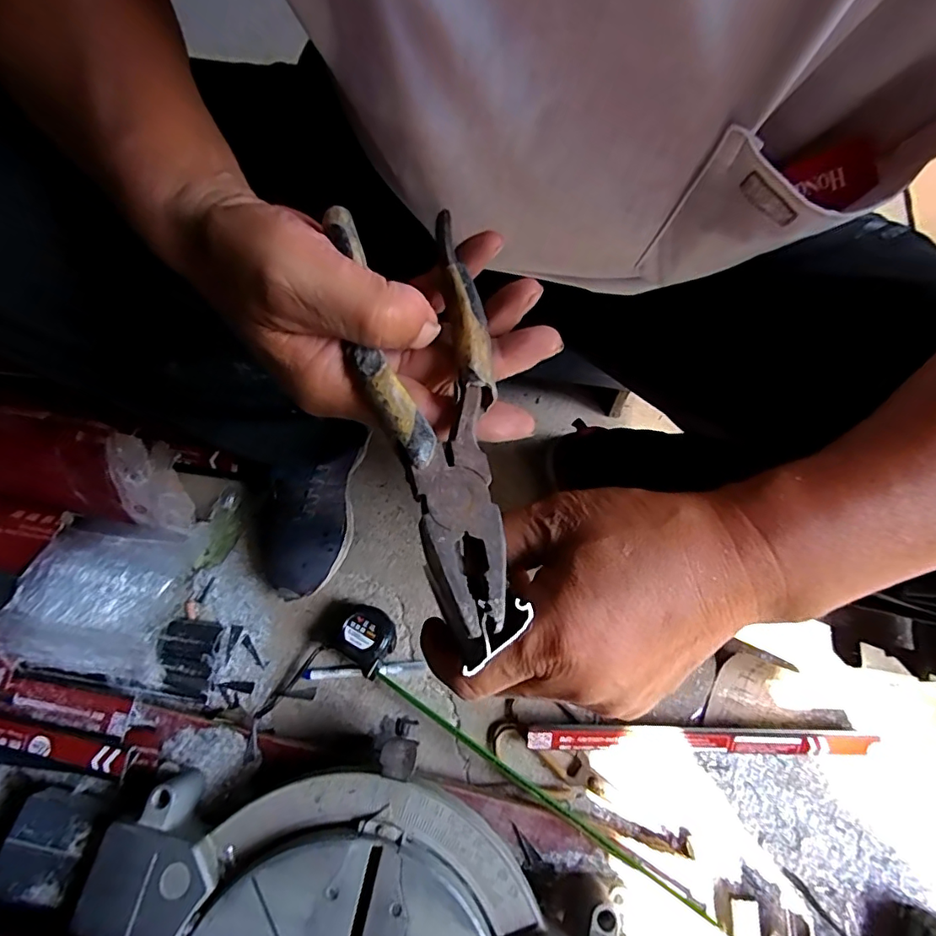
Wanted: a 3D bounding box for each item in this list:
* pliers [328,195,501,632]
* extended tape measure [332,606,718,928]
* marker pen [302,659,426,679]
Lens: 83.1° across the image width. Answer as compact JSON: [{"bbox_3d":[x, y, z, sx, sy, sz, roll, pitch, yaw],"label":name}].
[{"bbox_3d":[-0.011,-0.031,0.214,0.056,0.010,0.184,-17,74,-9],"label":"pliers"},{"bbox_3d":[0.036,0.312,0.561,0.465,0.039,0.078,35,69,13],"label":"extended tape measure"},{"bbox_3d":[-0.121,0.233,0.606,0.136,0.015,0.015,-3,66,-4],"label":"marker pen"}]

